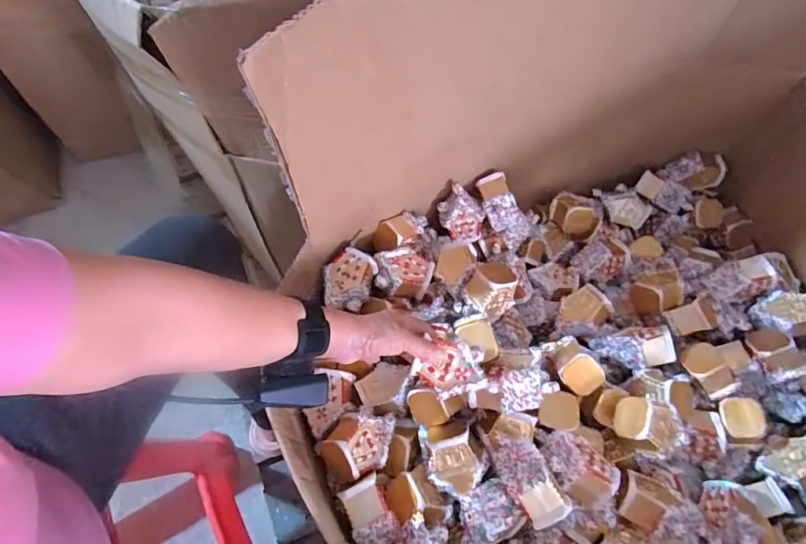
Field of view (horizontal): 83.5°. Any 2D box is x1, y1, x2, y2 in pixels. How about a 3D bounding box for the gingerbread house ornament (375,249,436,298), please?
[{"bbox_3d":[0.002,0.000,0.619,0.078,0.043,0.062,-2,64,-1],"label":"gingerbread house ornament"}]

